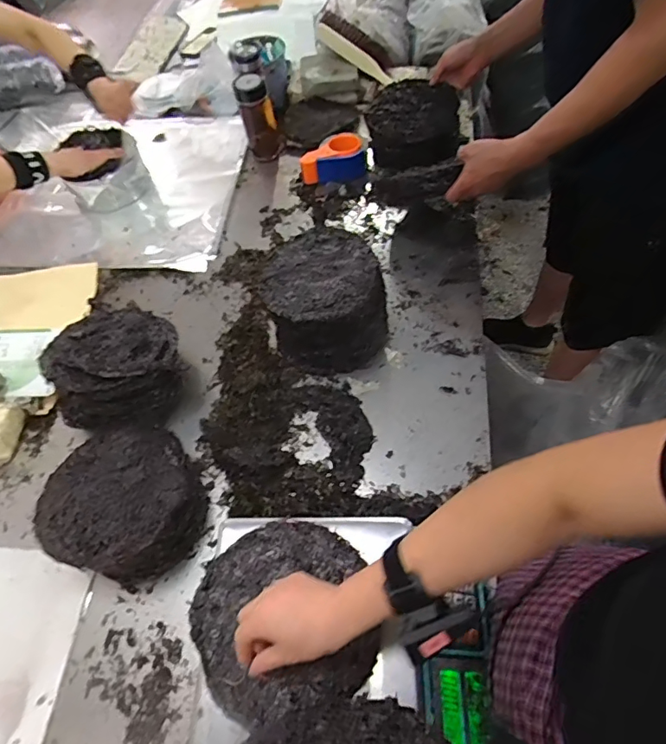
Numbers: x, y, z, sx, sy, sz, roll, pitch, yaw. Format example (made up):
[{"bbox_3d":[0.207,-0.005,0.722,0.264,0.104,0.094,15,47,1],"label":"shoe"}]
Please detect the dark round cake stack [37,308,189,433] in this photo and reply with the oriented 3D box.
[{"bbox_3d":[-0.373,-0.004,0.891,0.219,0.151,0.193,-22,57,-6],"label":"dark round cake stack"}]

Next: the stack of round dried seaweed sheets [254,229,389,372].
[{"bbox_3d":[-0.011,-0.127,0.917,0.207,0.149,0.211,-5,57,5],"label":"stack of round dried seaweed sheets"}]

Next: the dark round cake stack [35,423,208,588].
[{"bbox_3d":[-0.316,0.191,0.775,0.212,0.094,0.219,-4,58,6],"label":"dark round cake stack"}]

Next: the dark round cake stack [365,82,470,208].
[{"bbox_3d":[0.192,-0.577,1.198,0.215,0.116,0.167,7,59,13],"label":"dark round cake stack"}]

